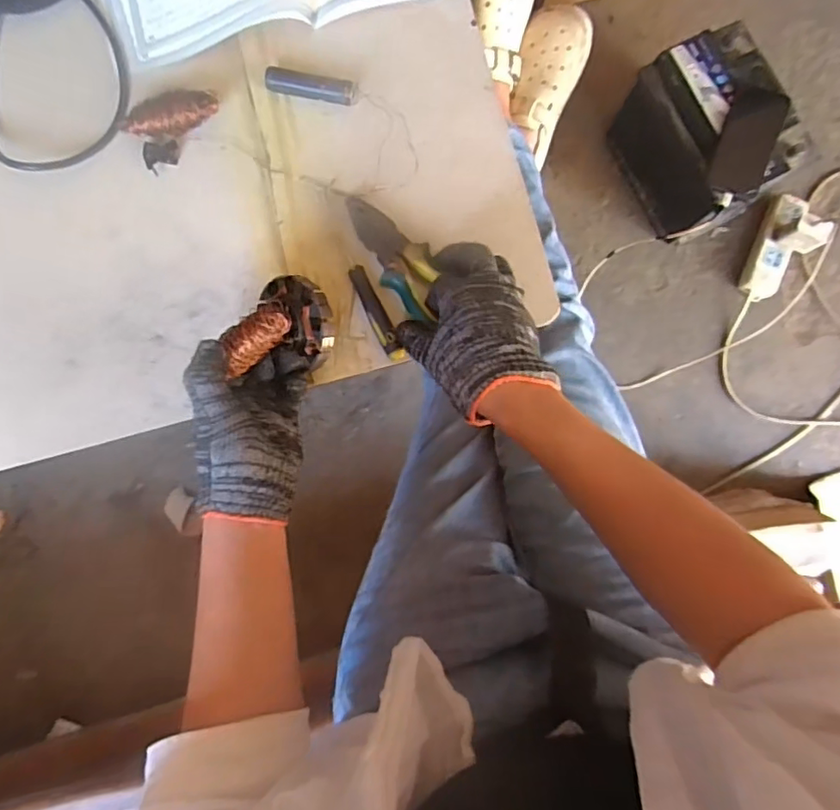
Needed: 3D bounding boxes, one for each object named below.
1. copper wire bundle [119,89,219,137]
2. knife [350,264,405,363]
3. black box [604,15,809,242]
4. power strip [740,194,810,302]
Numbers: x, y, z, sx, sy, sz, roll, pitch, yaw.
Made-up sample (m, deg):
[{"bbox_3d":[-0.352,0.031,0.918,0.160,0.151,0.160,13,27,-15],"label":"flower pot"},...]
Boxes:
[{"bbox_3d":[-0.212,-0.246,0.482,0.082,0.020,0.028,-14,86,-3],"label":"copper wire bundle"},{"bbox_3d":[-0.036,-0.078,0.479,0.017,0.011,0.087,-26,86,-4],"label":"knife"},{"bbox_3d":[0.425,-0.399,0.864,0.169,0.188,0.234,-28,86,-4],"label":"black box"},{"bbox_3d":[0.577,-0.259,0.930,0.052,0.054,0.182,22,85,0],"label":"power strip"}]

